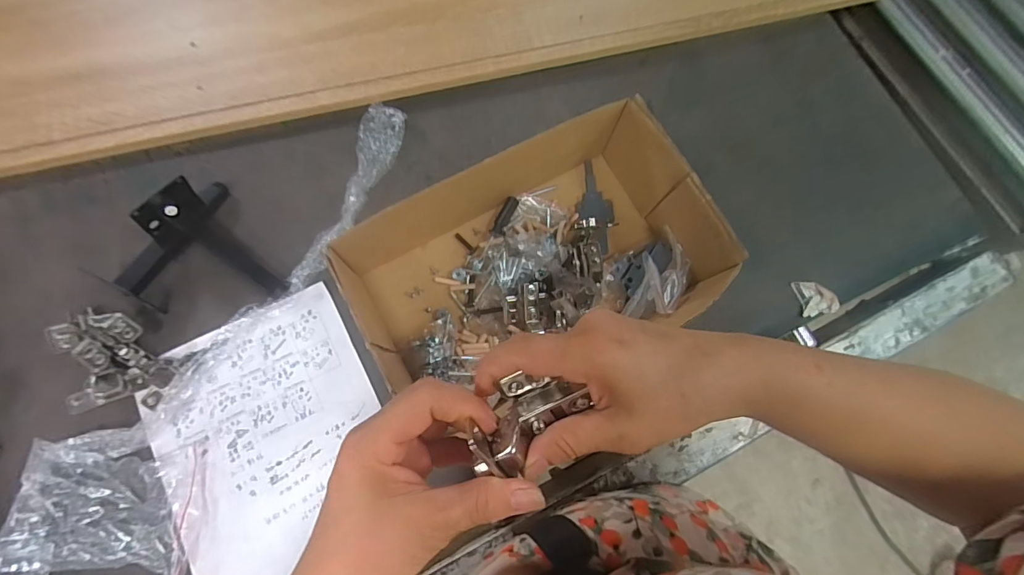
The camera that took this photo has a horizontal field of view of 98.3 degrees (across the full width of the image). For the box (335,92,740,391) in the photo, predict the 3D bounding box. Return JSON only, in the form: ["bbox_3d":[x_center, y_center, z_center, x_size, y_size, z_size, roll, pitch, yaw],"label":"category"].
[{"bbox_3d":[0.027,-0.015,0.446,0.332,0.099,0.209,-30,79,-11],"label":"box"}]

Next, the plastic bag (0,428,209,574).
[{"bbox_3d":[-0.365,0.194,0.406,0.146,0.028,0.114,4,74,-3],"label":"plastic bag"}]

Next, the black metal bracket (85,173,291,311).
[{"bbox_3d":[-0.334,-0.028,0.456,0.127,0.054,0.145,-36,80,-13],"label":"black metal bracket"}]

